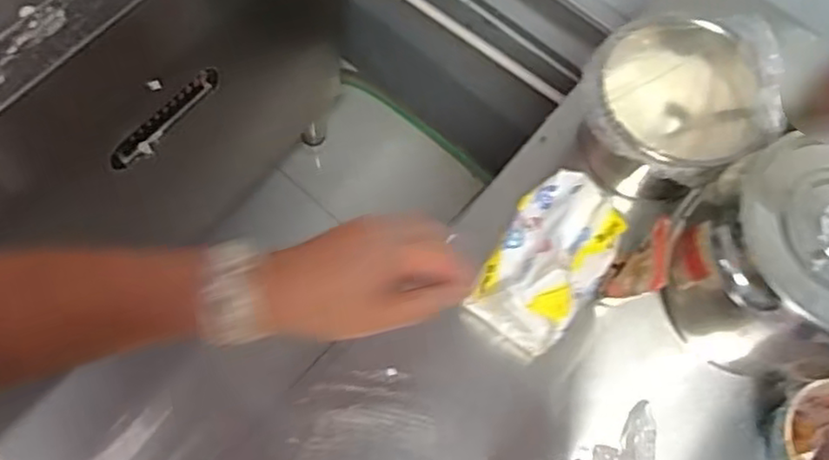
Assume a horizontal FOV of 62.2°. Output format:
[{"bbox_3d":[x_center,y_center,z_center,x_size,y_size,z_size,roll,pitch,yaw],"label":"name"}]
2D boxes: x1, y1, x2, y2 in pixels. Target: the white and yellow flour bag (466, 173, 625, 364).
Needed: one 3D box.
[{"bbox_3d":[0.124,0.027,0.630,0.097,0.070,0.158,28,74,11],"label":"white and yellow flour bag"}]

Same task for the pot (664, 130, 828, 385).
[{"bbox_3d":[0.330,0.021,0.582,0.200,0.173,0.173,-29,73,-8],"label":"pot"}]

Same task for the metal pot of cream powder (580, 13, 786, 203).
[{"bbox_3d":[0.244,-0.117,0.664,0.159,0.124,0.158,-1,71,2],"label":"metal pot of cream powder"}]

